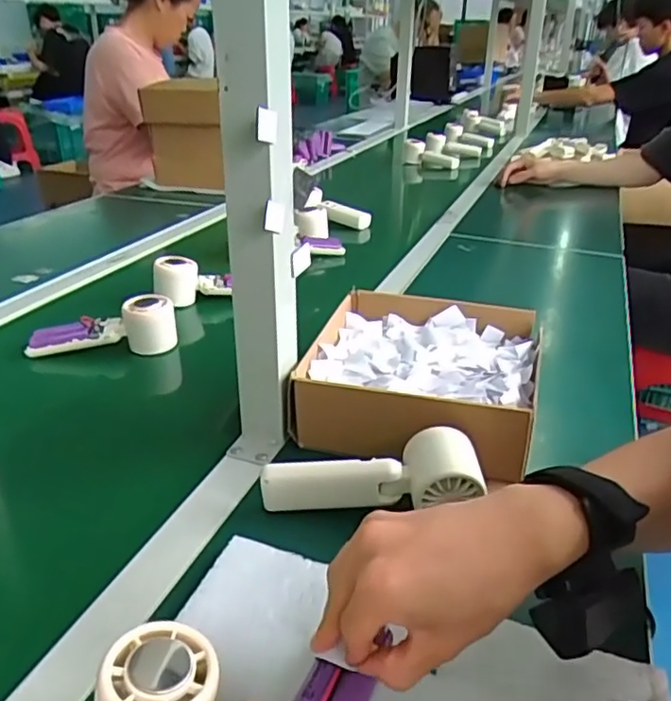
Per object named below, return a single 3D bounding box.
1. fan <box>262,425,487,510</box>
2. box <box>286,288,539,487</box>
[{"bbox_3d":[0.027,0.094,0.485,0.158,0.053,0.047,2,27,5],"label":"fan"},{"bbox_3d":[0.083,0.023,0.607,0.202,0.076,0.206,7,28,14],"label":"box"}]

